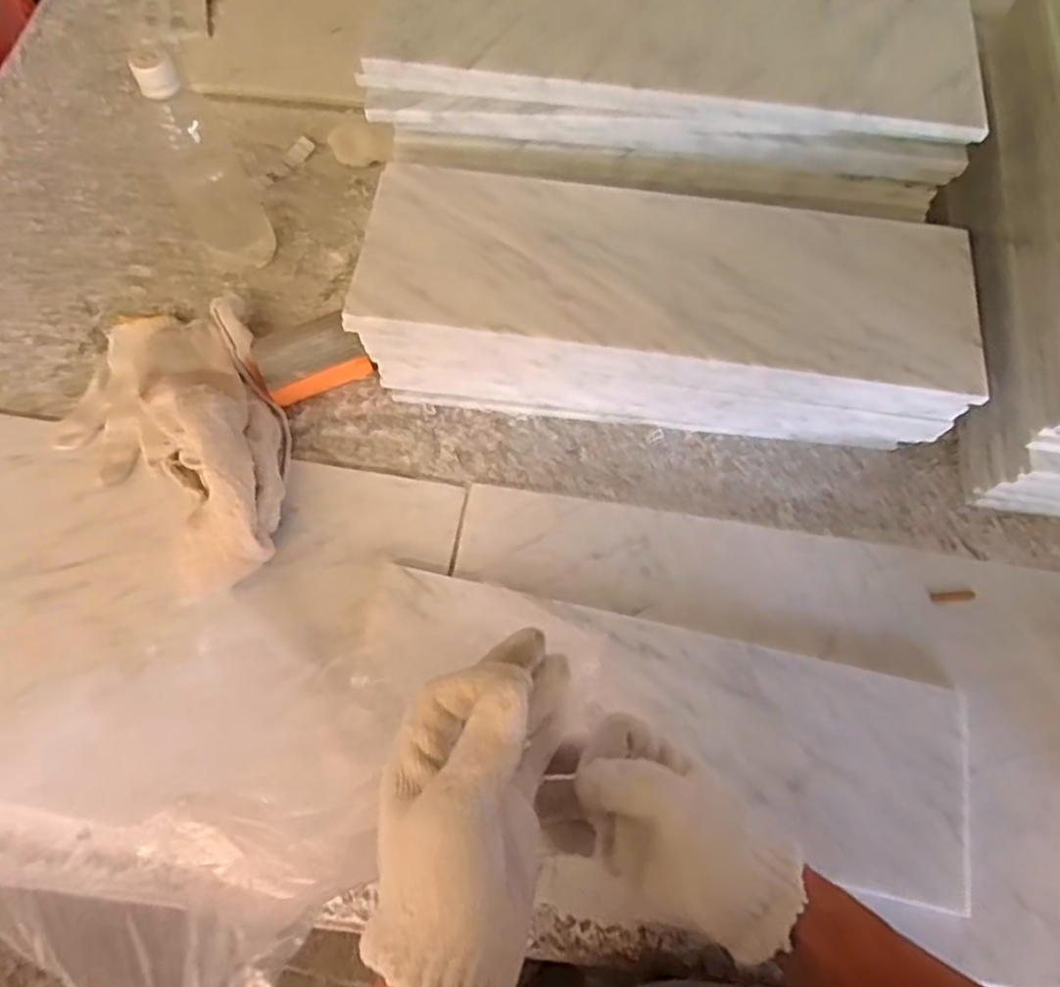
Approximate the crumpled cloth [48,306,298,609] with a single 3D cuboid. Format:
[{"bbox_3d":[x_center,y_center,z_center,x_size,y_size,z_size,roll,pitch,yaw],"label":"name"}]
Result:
[{"bbox_3d":[-0.305,-0.055,0.580,0.172,0.088,0.286,-22,68,-9],"label":"crumpled cloth"}]

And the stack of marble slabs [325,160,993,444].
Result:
[{"bbox_3d":[0.105,-0.161,0.595,0.449,0.148,0.191,6,68,4],"label":"stack of marble slabs"}]

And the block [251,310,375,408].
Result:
[{"bbox_3d":[-0.200,-0.125,0.640,0.093,0.046,0.058,-21,68,-9],"label":"block"}]

